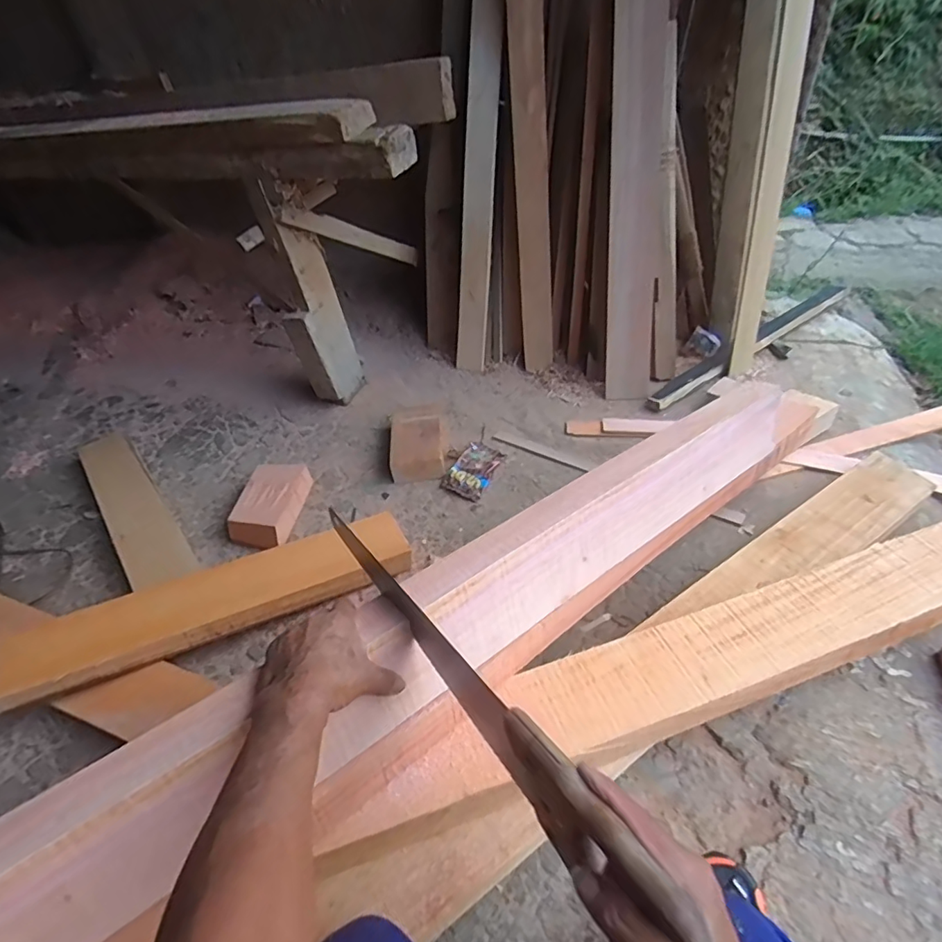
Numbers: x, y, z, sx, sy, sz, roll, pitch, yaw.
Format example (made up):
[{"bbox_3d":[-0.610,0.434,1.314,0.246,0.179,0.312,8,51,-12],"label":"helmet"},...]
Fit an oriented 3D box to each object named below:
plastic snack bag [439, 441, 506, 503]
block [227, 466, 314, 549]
[{"bbox_3d":[0.009,-0.008,1.247,0.100,0.027,0.164,22,50,26],"label":"plastic snack bag"},{"bbox_3d":[-0.453,0.073,1.212,0.137,0.057,0.226,0,44,7],"label":"block"}]

